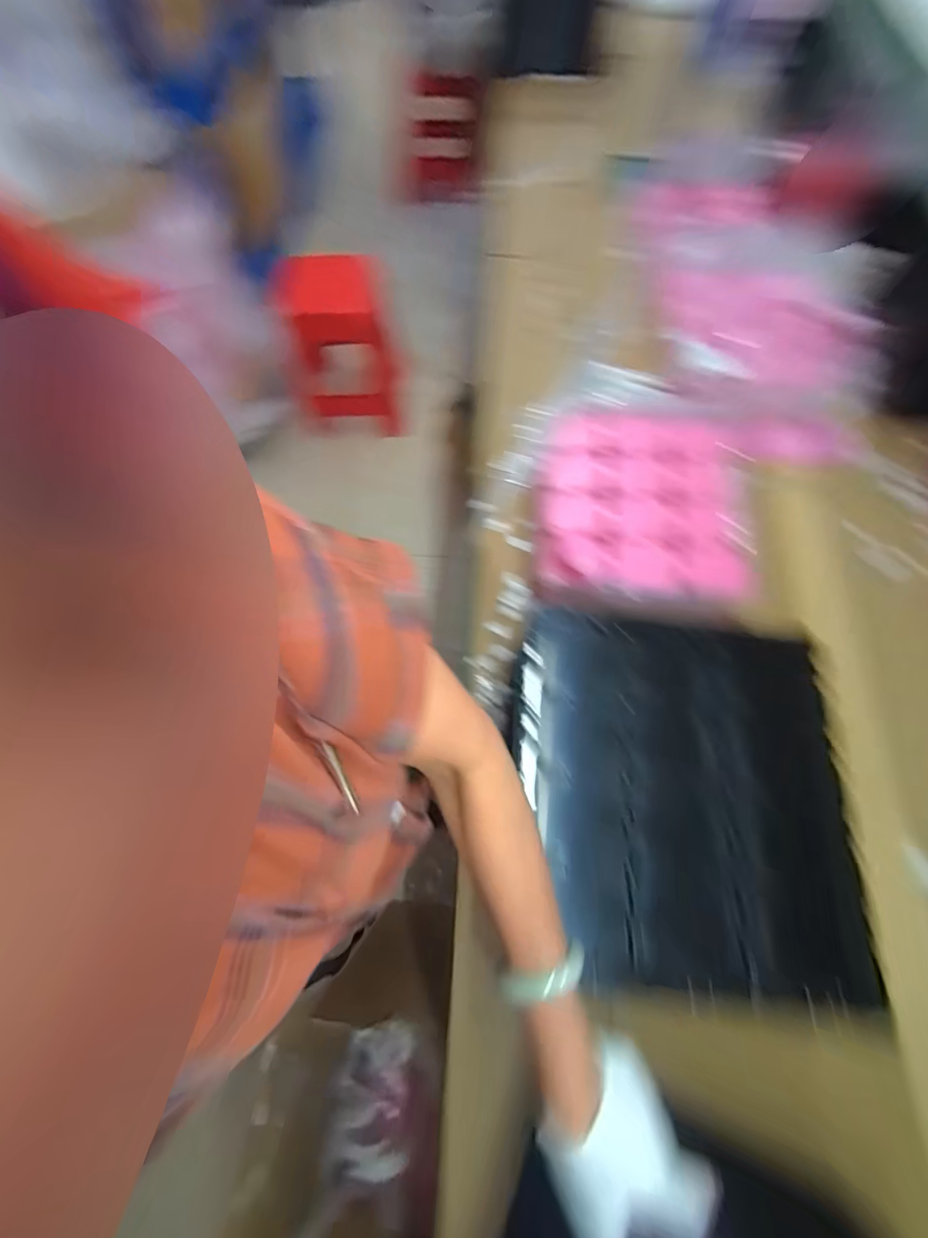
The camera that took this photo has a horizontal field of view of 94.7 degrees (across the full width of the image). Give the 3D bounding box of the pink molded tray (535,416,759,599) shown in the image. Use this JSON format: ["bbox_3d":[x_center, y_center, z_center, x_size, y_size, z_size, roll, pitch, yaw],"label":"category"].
[{"bbox_3d":[0.267,-0.180,0.655,0.293,0.028,0.317,2,71,2],"label":"pink molded tray"}]

